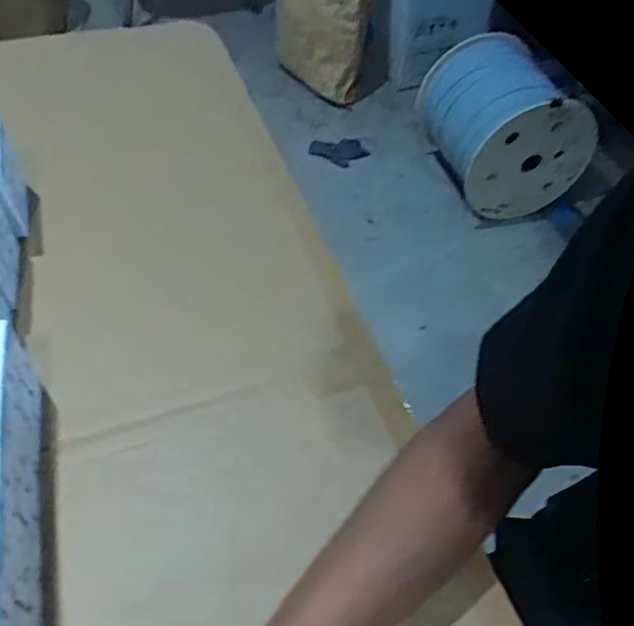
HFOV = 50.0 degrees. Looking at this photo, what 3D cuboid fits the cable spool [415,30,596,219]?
[{"bbox_3d":[0.487,-0.515,1.805,0.327,0.325,0.389,-9,52,-10],"label":"cable spool"}]

